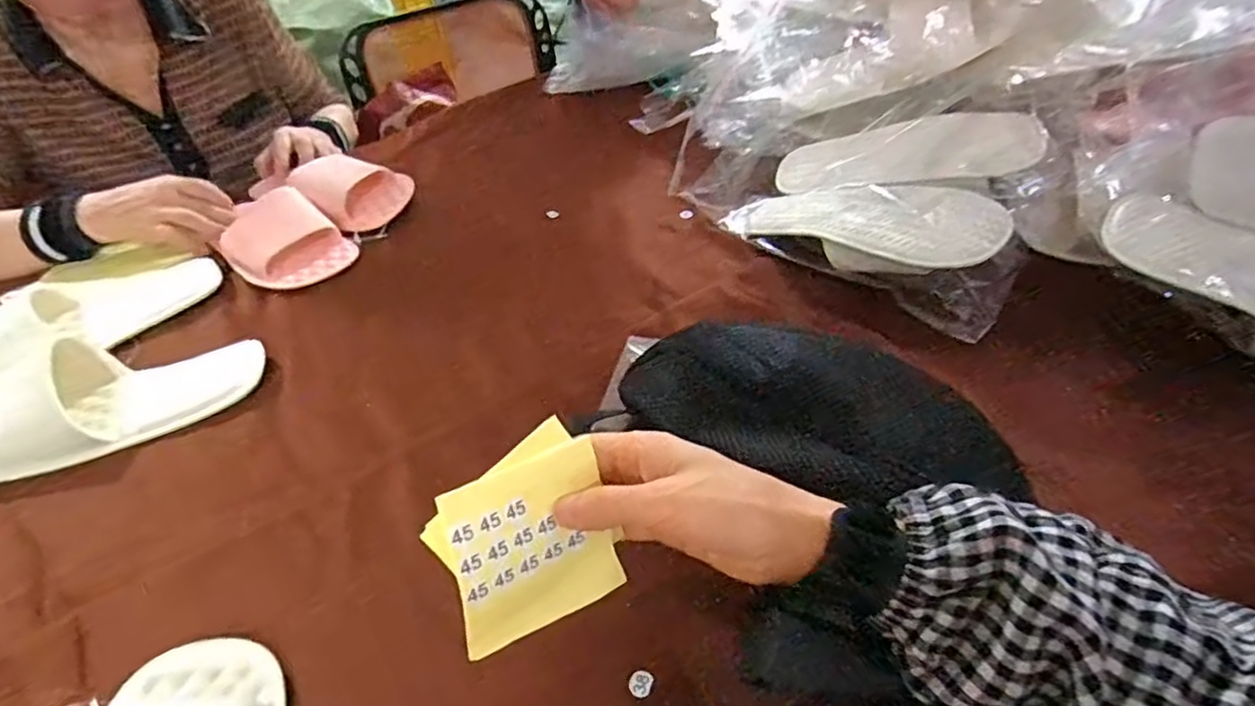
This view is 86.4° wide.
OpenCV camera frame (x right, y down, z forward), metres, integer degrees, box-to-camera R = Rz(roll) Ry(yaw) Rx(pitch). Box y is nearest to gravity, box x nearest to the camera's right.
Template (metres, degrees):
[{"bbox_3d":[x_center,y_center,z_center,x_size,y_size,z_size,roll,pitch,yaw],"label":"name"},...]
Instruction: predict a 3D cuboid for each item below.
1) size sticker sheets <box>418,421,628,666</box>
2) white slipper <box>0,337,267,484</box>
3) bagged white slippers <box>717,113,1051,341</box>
[{"bbox_3d":[-0.046,0.091,0.324,0.086,0.087,0.019,-28,20,-34],"label":"size sticker sheets"},{"bbox_3d":[-0.430,0.030,0.537,0.243,0.058,0.108,-23,43,-17],"label":"white slipper"},{"bbox_3d":[0.233,-0.147,0.605,0.169,0.097,0.266,-36,49,-29],"label":"bagged white slippers"}]

